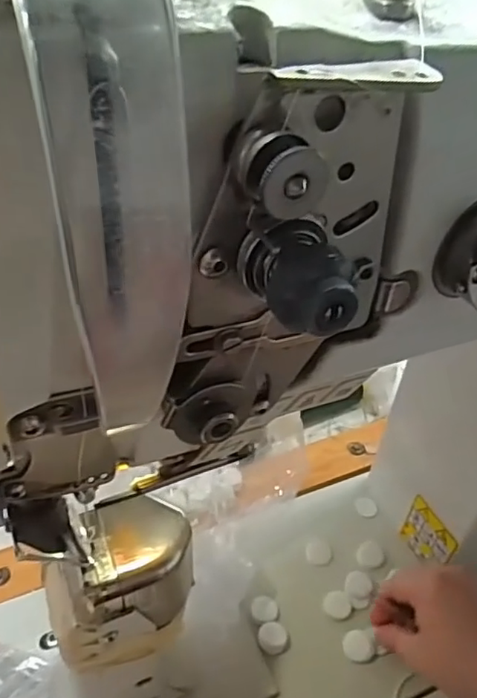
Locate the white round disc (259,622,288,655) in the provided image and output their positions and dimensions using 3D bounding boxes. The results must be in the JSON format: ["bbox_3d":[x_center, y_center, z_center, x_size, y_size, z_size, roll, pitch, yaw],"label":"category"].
[{"bbox_3d":[0.026,0.213,0.423,0.021,0.009,0.020,1,34,-1],"label":"white round disc"}]

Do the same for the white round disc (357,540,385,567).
[{"bbox_3d":[0.111,0.173,0.481,0.022,0.006,0.023,1,34,-1],"label":"white round disc"}]

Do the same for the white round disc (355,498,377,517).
[{"bbox_3d":[0.116,0.144,0.525,0.017,0.006,0.023,-9,35,-16],"label":"white round disc"}]

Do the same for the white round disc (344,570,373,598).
[{"bbox_3d":[0.096,0.189,0.458,0.022,0.006,0.021,1,34,-1],"label":"white round disc"}]

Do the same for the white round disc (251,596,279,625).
[{"bbox_3d":[0.020,0.201,0.441,0.020,0.005,0.022,1,34,-1],"label":"white round disc"}]

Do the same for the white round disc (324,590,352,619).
[{"bbox_3d":[0.077,0.198,0.445,0.020,0.004,0.022,1,34,-1],"label":"white round disc"}]

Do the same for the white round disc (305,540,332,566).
[{"bbox_3d":[0.068,0.170,0.482,0.021,0.004,0.022,1,34,-1],"label":"white round disc"}]

